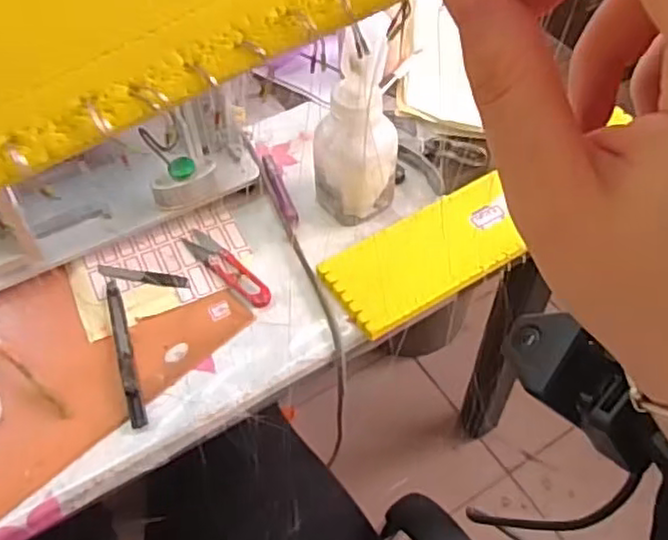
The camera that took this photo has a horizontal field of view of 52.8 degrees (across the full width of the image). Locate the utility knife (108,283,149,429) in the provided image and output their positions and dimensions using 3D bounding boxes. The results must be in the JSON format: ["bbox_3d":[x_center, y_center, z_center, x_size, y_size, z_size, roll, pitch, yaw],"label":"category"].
[{"bbox_3d":[-0.162,0.060,0.520,0.011,0.004,0.135,-17,54,-11],"label":"utility knife"}]

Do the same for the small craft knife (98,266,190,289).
[{"bbox_3d":[-0.160,0.005,0.564,0.081,0.004,0.012,7,53,7],"label":"small craft knife"}]

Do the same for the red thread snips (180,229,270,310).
[{"bbox_3d":[-0.090,-0.002,0.567,0.101,0.006,0.022,36,62,25],"label":"red thread snips"}]

